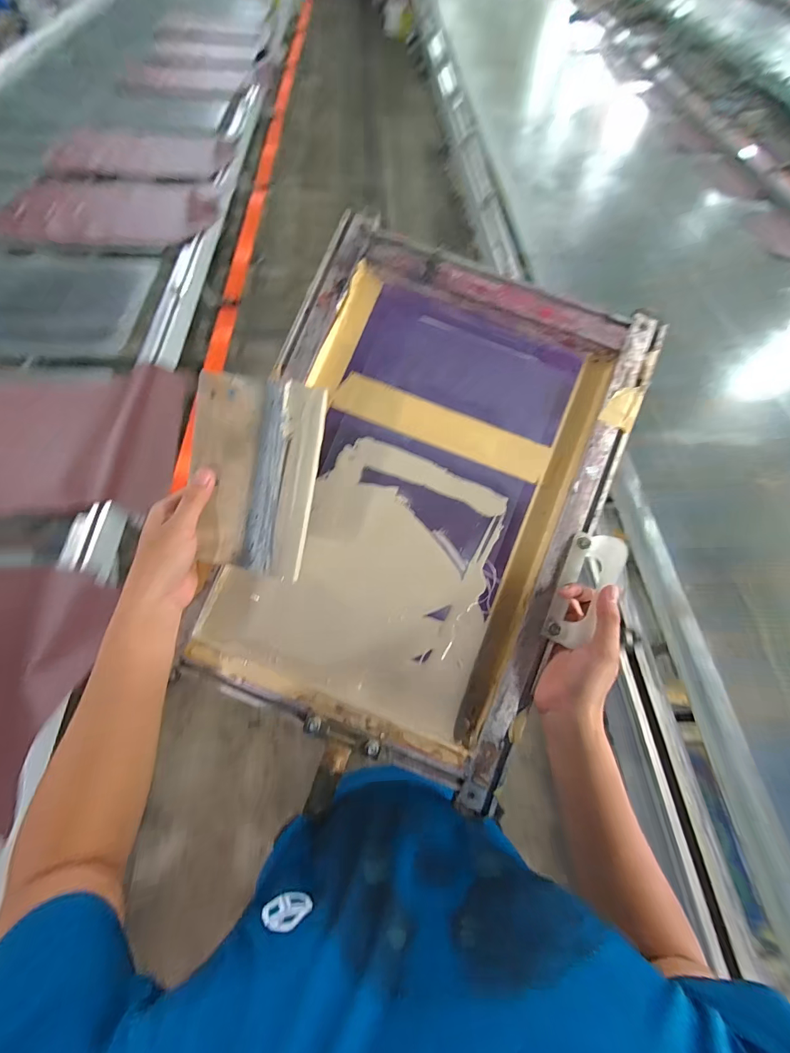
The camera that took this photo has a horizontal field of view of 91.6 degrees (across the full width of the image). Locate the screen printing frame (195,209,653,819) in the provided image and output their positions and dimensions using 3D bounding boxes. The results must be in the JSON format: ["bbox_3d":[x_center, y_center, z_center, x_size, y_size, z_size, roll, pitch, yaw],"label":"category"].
[{"bbox_3d":[0.026,-0.037,0.427,0.395,0.057,0.541,23,85,3],"label":"screen printing frame"}]

